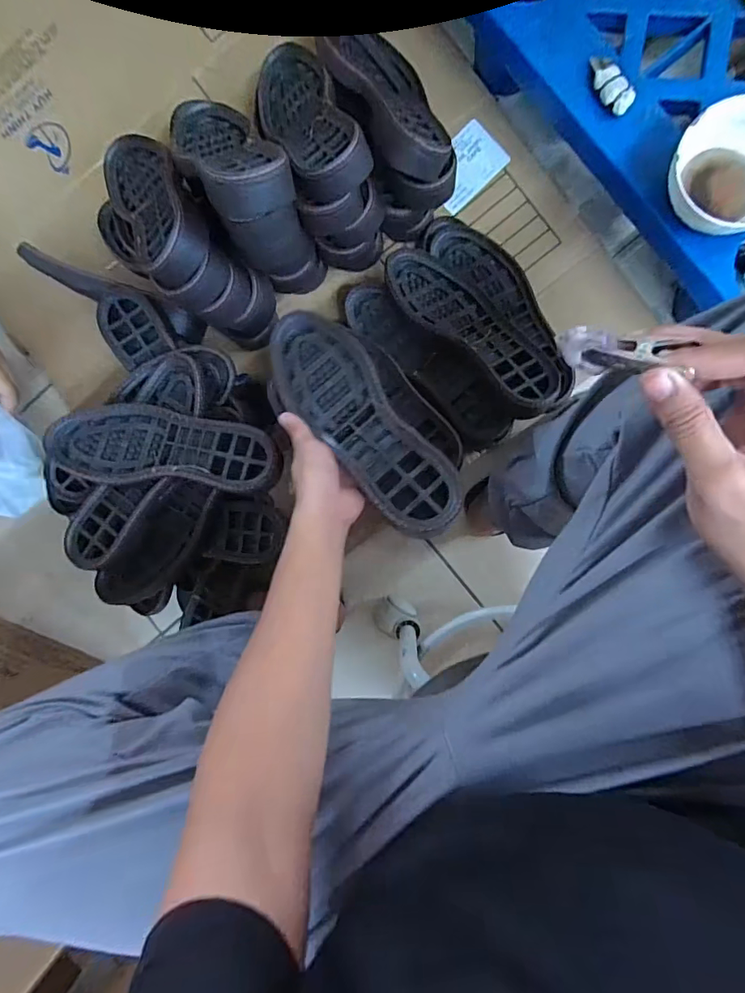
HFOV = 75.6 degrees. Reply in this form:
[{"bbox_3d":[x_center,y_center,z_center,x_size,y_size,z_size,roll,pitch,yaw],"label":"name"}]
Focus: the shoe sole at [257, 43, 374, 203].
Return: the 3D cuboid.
[{"bbox_3d":[-0.078,-0.425,0.539,0.089,0.043,0.261,-25,64,7],"label":"shoe sole"}]

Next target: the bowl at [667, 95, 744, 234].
[{"bbox_3d":[0.351,-0.319,0.465,0.110,0.055,0.113,0,93,7],"label":"bowl"}]

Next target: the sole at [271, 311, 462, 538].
[{"bbox_3d":[-0.014,-0.075,0.464,0.085,0.034,0.268,-39,68,7],"label":"sole"}]

